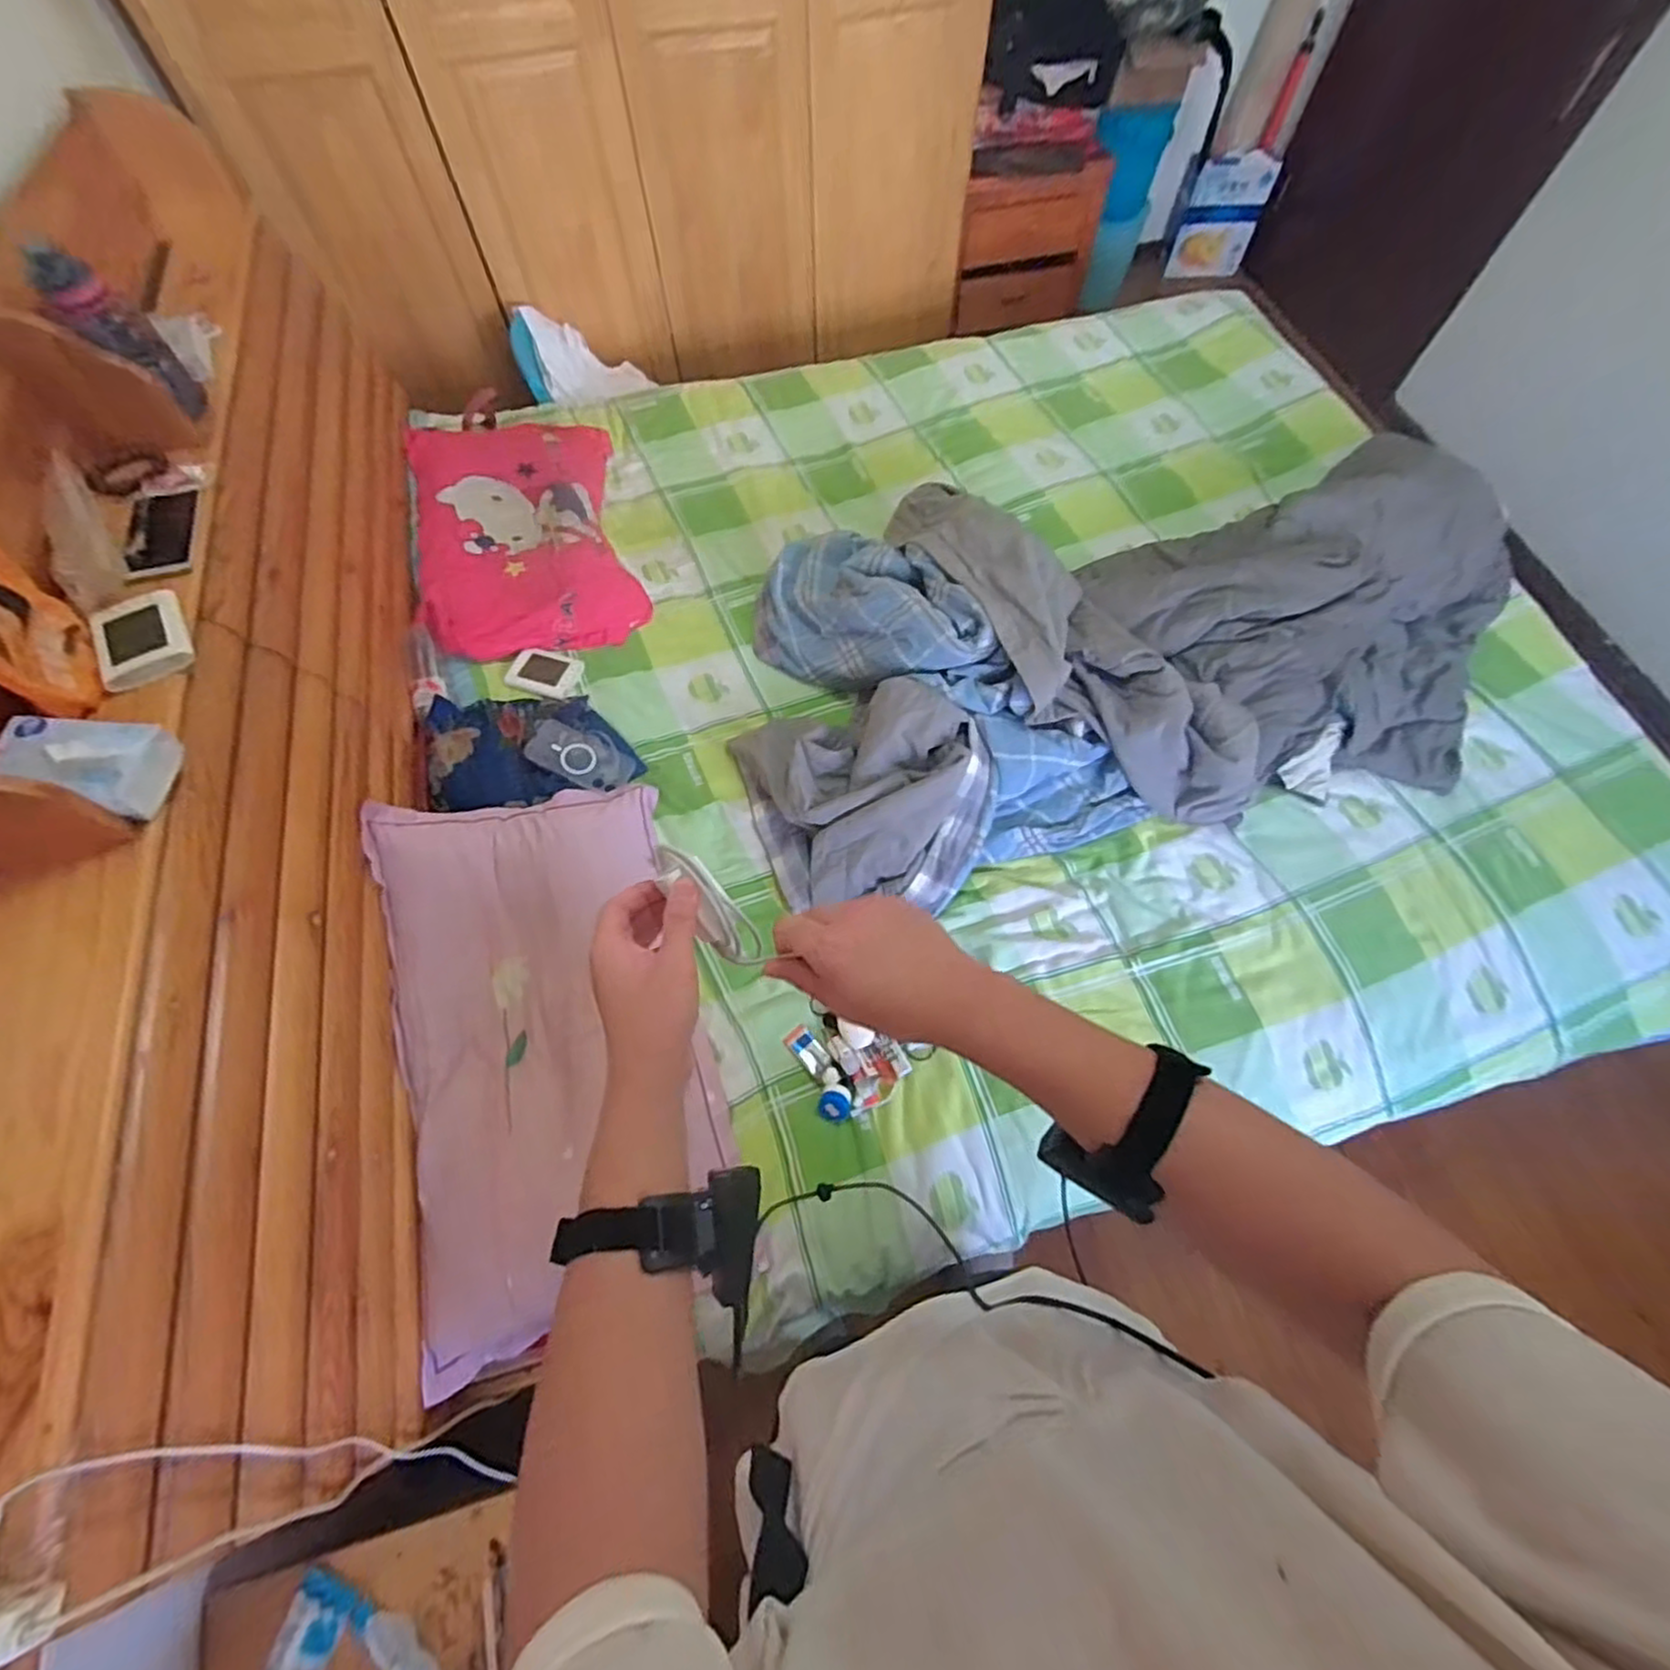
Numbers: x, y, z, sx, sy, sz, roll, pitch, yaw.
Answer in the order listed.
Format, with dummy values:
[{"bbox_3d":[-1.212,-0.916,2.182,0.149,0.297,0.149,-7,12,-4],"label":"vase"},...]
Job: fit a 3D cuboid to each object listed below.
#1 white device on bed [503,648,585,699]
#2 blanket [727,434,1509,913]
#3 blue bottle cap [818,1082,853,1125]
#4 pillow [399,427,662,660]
[{"bbox_3d":[-0.528,-0.296,1.317,0.116,0.025,0.091,10,65,5],"label":"white device on bed"},{"bbox_3d":[0.523,-0.351,1.289,1.403,0.185,0.776,-8,67,-4],"label":"blanket"},{"bbox_3d":[0.000,0.379,1.020,0.044,0.039,0.050,7,67,2],"label":"blue bottle cap"},{"bbox_3d":[-0.619,-0.606,1.431,0.396,0.088,0.583,-15,65,-7],"label":"pillow"}]

